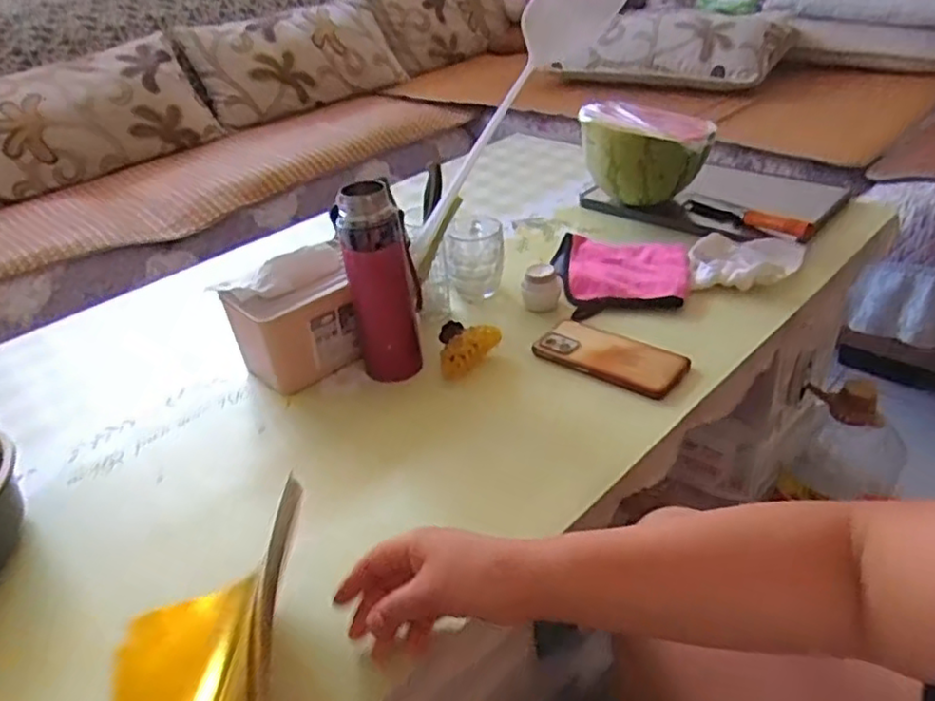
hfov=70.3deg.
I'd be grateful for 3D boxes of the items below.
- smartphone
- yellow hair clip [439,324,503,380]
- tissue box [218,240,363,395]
[{"bbox_3d":[0.159,0.003,0.743,0.166,0.017,0.081,21,42,34],"label":"smartphone"},{"bbox_3d":[0.000,-0.001,0.759,0.043,0.031,0.073,21,43,34],"label":"yellow hair clip"},{"bbox_3d":[-0.191,-0.035,0.755,0.132,0.121,0.095,-24,38,-24],"label":"tissue box"}]

